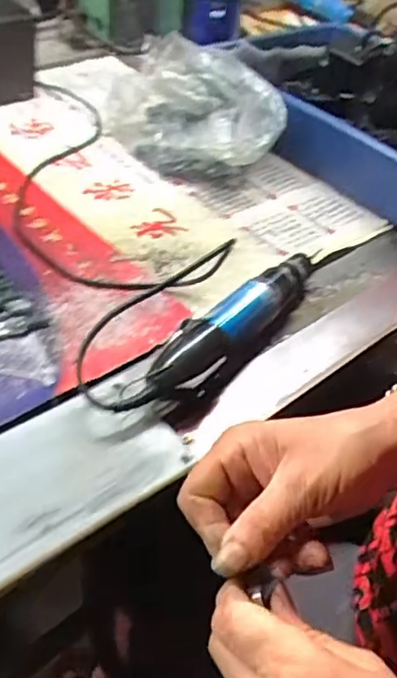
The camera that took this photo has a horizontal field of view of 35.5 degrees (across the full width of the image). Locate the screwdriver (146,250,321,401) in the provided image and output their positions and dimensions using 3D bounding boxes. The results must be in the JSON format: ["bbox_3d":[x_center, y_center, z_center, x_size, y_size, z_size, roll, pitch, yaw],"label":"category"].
[{"bbox_3d":[0.035,-0.017,0.512,0.047,0.039,0.232,28,45,23],"label":"screwdriver"}]

